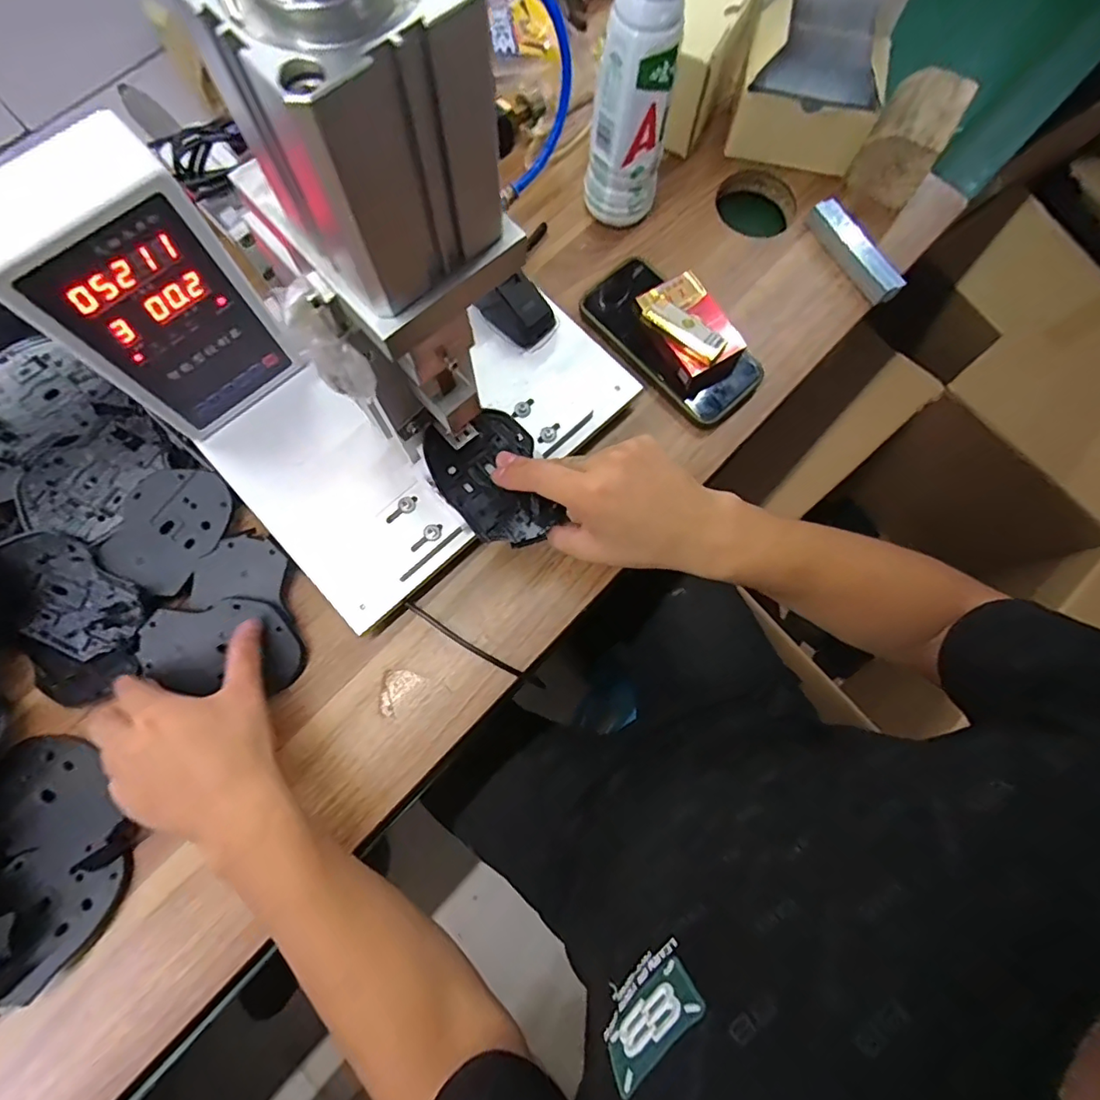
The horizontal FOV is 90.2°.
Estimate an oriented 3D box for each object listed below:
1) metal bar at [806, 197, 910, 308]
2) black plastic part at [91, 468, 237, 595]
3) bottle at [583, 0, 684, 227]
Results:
[{"bbox_3d":[0.277,-0.275,0.496,0.022,0.021,0.111,-28,79,-8],"label":"metal bar"},{"bbox_3d":[-0.293,-0.019,0.423,0.077,0.009,0.094,31,78,6],"label":"black plastic part"},{"bbox_3d":[0.066,-0.346,0.434,0.055,0.204,0.053,0,77,-1],"label":"bottle"}]

